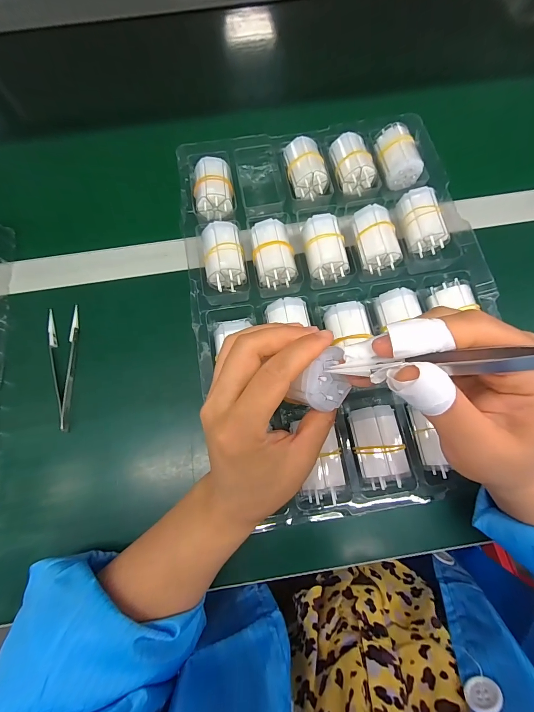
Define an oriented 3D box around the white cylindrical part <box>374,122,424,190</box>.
[{"bbox_3d":[0.147,-0.226,0.360,0.040,0.031,0.062,-11,73,-2],"label":"white cylindrical part"}]

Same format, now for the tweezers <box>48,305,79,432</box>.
[{"bbox_3d":[-0.195,0.010,0.308,0.029,0.010,0.122,-13,73,-3],"label":"tweezers"}]

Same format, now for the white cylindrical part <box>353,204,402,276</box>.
[{"bbox_3d":[0.110,-0.118,0.326,0.036,0.036,0.062,-9,73,-1],"label":"white cylindrical part"}]

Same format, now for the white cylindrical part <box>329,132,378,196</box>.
[{"bbox_3d":[0.095,-0.216,0.357,0.043,0.032,0.063,-8,73,-1],"label":"white cylindrical part"}]

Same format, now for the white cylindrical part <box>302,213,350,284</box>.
[{"bbox_3d":[0.058,-0.107,0.324,0.038,0.036,0.061,-9,73,-1],"label":"white cylindrical part"}]

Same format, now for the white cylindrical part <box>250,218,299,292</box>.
[{"bbox_3d":[0.007,-0.100,0.324,0.040,0.037,0.062,-12,73,-2],"label":"white cylindrical part"}]

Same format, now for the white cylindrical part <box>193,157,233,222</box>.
[{"bbox_3d":[-0.059,-0.182,0.352,0.041,0.041,0.061,-11,73,-2],"label":"white cylindrical part"}]

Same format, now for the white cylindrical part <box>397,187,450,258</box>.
[{"bbox_3d":[0.159,-0.136,0.330,0.037,0.035,0.062,-9,73,-1],"label":"white cylindrical part"}]

